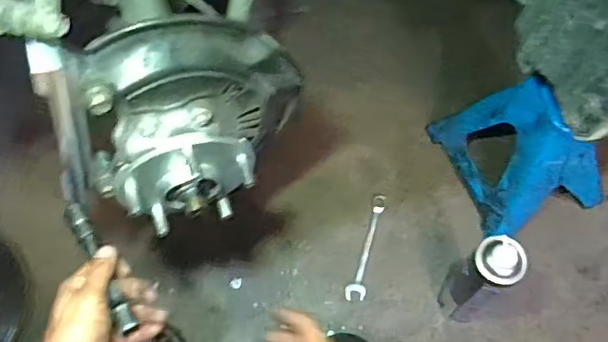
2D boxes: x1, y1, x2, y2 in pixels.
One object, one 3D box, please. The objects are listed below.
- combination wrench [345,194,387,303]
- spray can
[{"bbox_3d":[0.107,0.128,0.959,0.032,0.009,0.190,13,66,7],"label":"combination wrench"},{"bbox_3d":[0.251,0.153,0.798,0.071,0.260,0.079,34,70,15],"label":"spray can"}]

